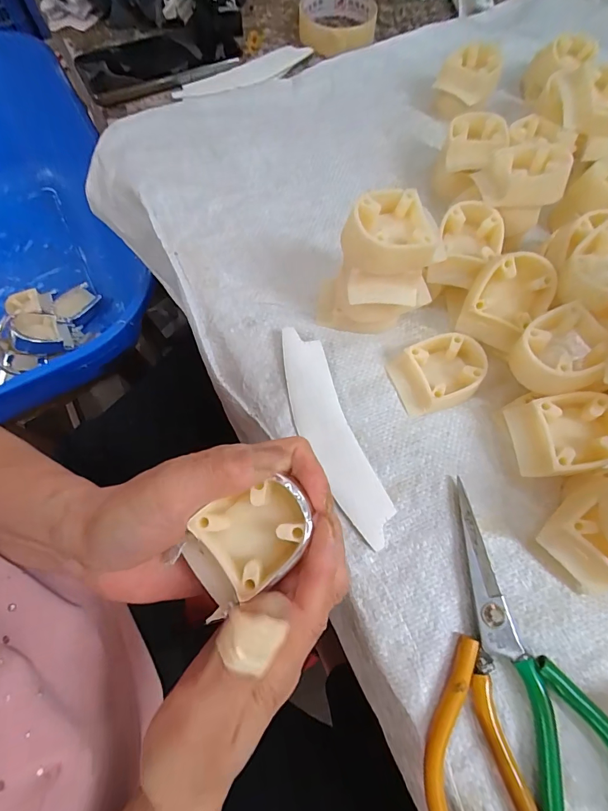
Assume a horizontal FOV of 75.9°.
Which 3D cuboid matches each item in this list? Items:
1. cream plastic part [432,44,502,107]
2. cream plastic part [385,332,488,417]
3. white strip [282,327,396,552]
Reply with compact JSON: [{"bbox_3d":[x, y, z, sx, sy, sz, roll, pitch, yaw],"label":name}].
[{"bbox_3d":[0.162,-0.326,0.385,0.054,0.032,0.076,22,69,8],"label":"cream plastic part"},{"bbox_3d":[0.095,-0.023,0.273,0.058,0.023,0.046,-13,68,-6],"label":"cream plastic part"},{"bbox_3d":[0.017,0.016,0.264,0.035,0.006,0.153,-19,71,-11],"label":"white strip"}]

